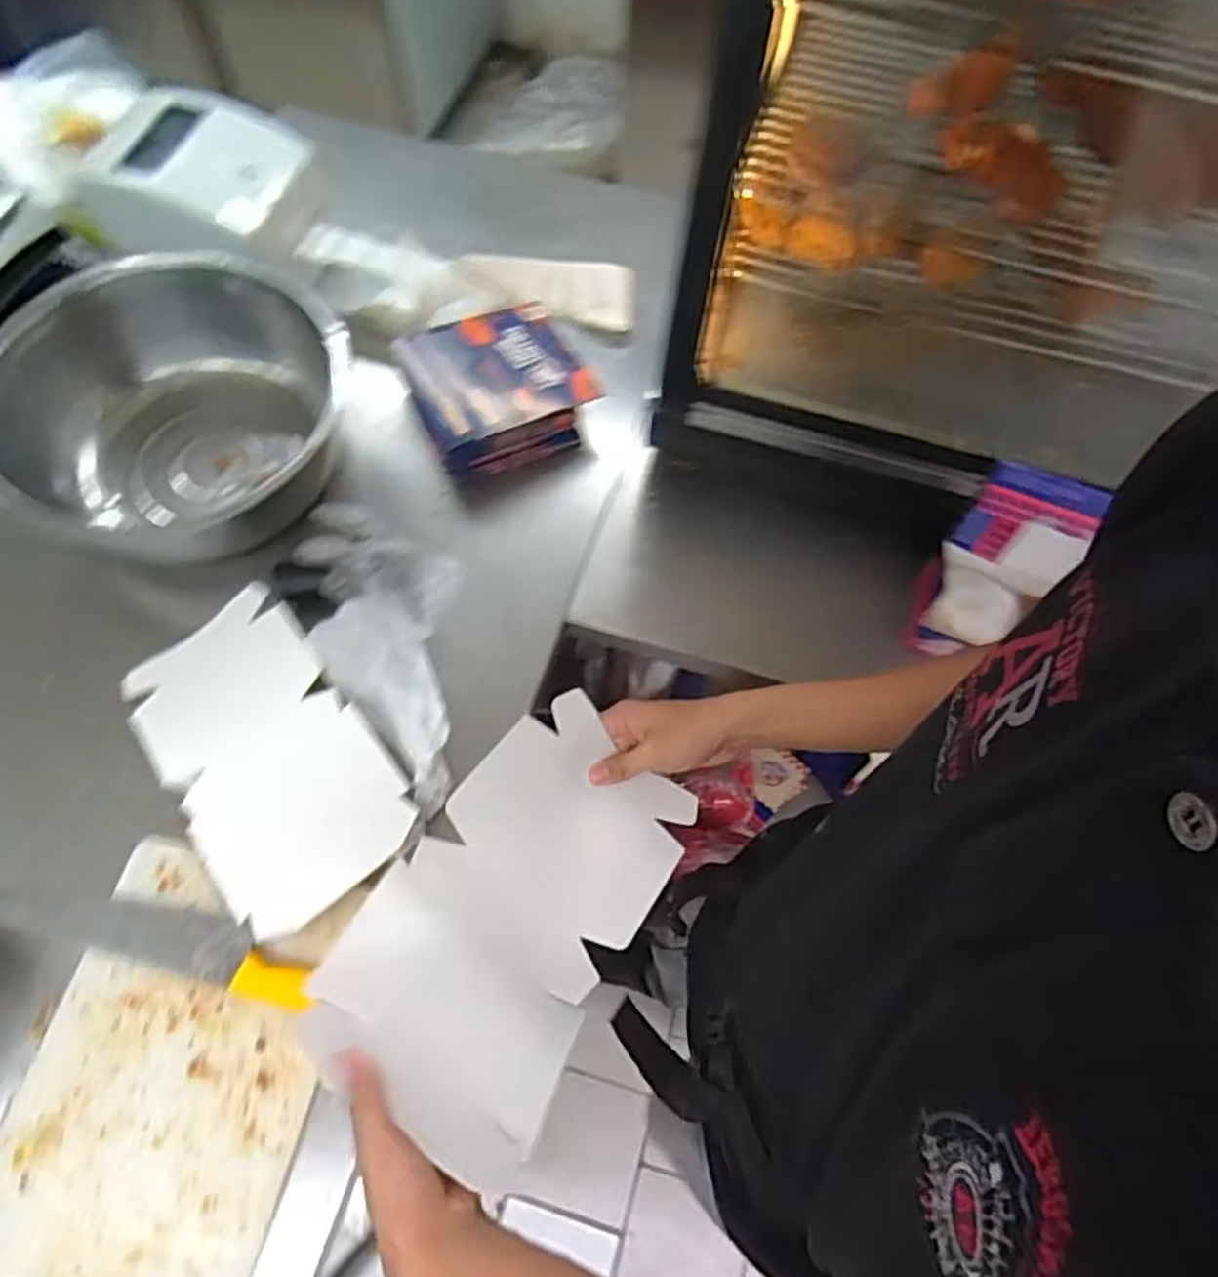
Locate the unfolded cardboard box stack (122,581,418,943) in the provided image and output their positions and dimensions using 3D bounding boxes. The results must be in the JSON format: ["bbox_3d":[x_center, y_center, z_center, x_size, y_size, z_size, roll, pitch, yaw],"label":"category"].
[{"bbox_3d":[-0.328,0.106,0.728,0.178,0.036,0.313,-35,70,-17],"label":"unfolded cardboard box stack"}]

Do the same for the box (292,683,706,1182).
[{"bbox_3d":[-0.062,0.193,0.554,0.170,0.040,0.291,40,53,-6],"label":"box"}]

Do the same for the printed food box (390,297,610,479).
[{"bbox_3d":[-0.133,-0.309,0.918,0.204,0.066,0.215,-21,67,-12],"label":"printed food box"}]

